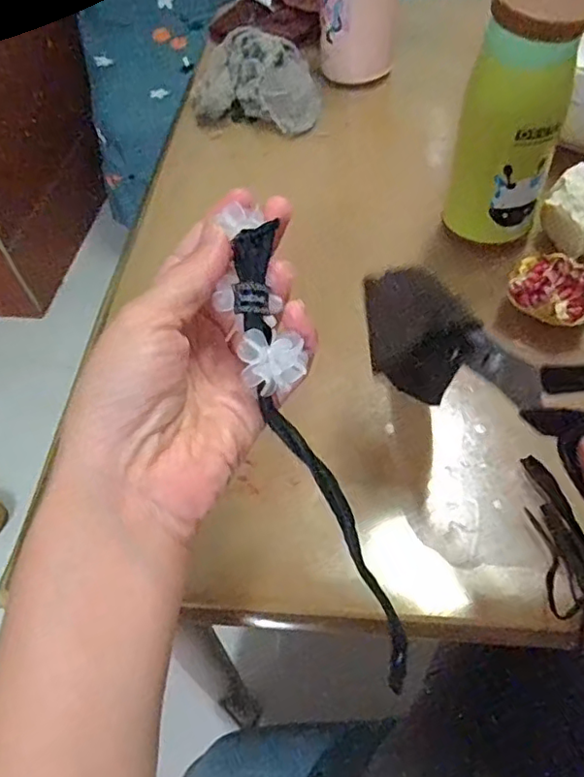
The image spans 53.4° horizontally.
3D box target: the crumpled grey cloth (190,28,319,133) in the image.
[{"bbox_3d":[-0.036,-0.325,0.613,0.136,0.053,0.104,12,55,12],"label":"crumpled grey cloth"}]

